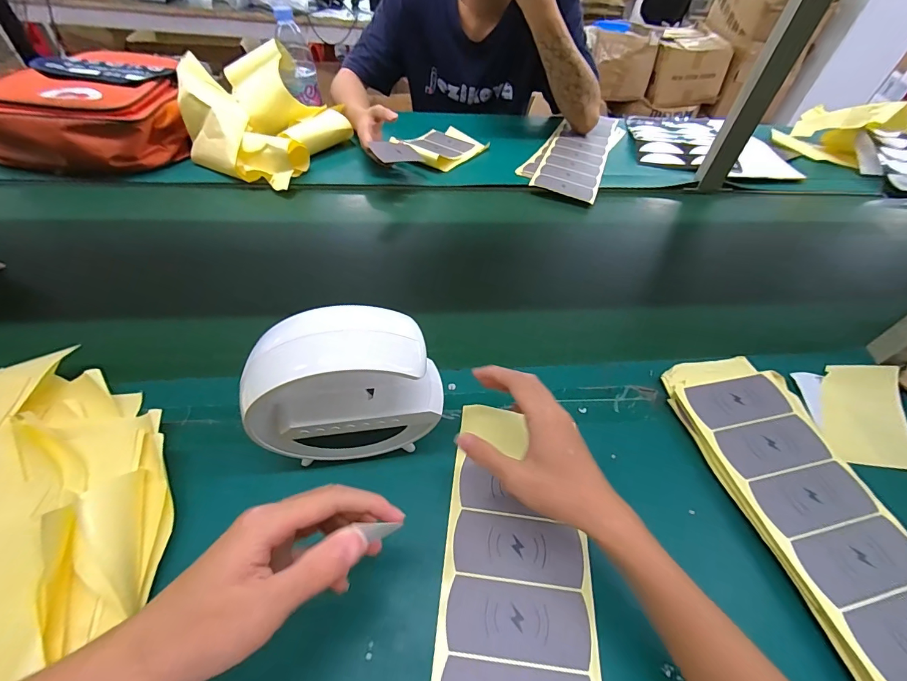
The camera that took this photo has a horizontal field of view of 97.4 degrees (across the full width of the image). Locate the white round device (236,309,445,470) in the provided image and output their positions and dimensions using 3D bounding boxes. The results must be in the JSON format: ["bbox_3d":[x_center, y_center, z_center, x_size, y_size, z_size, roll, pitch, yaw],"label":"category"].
[{"bbox_3d":[-0.083,0.049,0.323,0.139,0.160,0.051,-7,51,-11],"label":"white round device"}]

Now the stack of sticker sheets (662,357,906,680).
[{"bbox_3d":[0.328,0.171,0.344,0.121,0.031,0.378,-6,51,-11],"label":"stack of sticker sheets"}]

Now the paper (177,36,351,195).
[{"bbox_3d":[-0.347,-0.403,0.714,0.237,0.122,0.240,18,50,9],"label":"paper"}]

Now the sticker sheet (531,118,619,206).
[{"bbox_3d":[0.270,-0.408,0.852,0.120,0.011,0.402,19,50,10],"label":"sticker sheet"}]

